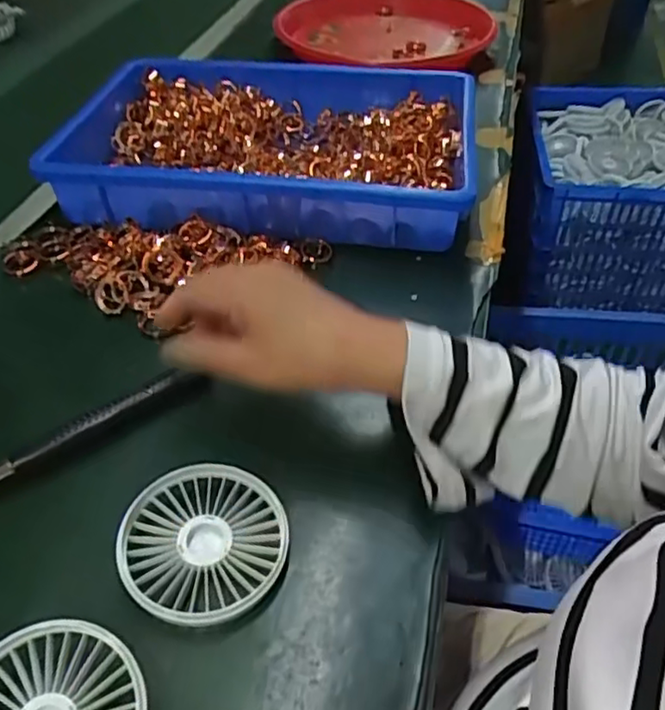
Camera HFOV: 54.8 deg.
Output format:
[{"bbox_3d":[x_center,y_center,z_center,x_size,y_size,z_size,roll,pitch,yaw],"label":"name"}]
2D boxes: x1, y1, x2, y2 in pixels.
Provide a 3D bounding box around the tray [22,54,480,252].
[{"bbox_3d":[-0.056,-0.201,0.588,0.351,0.058,0.235,4,46,5],"label":"tray"}]

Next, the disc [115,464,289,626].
[{"bbox_3d":[-0.070,0.101,0.349,0.088,0.013,0.086,2,47,-2],"label":"disc"}]

